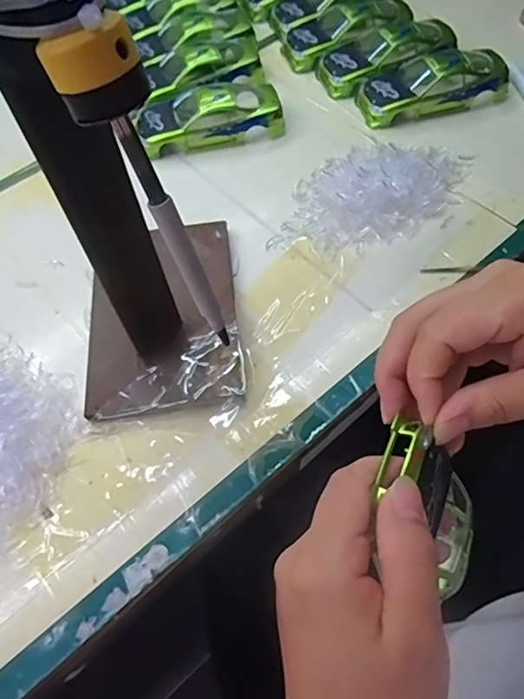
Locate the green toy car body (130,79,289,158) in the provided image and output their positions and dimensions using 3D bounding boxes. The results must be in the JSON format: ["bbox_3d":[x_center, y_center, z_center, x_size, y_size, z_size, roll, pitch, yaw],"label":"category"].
[{"bbox_3d":[-0.047,-0.213,0.447,0.125,0.036,0.068,-12,60,-3],"label":"green toy car body"}]

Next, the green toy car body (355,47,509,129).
[{"bbox_3d":[0.153,-0.243,0.451,0.130,0.035,0.067,-9,59,-1],"label":"green toy car body"}]

